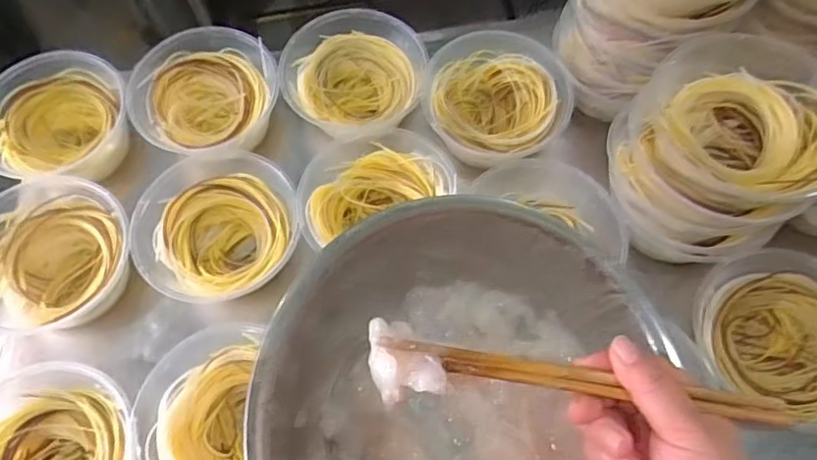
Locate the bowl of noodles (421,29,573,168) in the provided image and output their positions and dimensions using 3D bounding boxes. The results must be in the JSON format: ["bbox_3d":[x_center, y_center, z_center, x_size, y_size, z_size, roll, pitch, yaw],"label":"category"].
[{"bbox_3d":[0.102,-0.150,0.683,0.156,0.068,0.154,0,63,0],"label":"bowl of noodles"}]

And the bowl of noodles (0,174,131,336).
[{"bbox_3d":[-0.368,0.022,0.628,0.157,0.081,0.160,0,63,0],"label":"bowl of noodles"}]

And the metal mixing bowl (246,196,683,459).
[{"bbox_3d":[0.037,0.121,0.375,0.229,0.144,0.254,1,63,0],"label":"metal mixing bowl"}]

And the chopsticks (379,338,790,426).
[{"bbox_3d":[0.100,0.084,0.332,0.229,0.012,0.013,10,63,-3],"label":"chopsticks"}]

